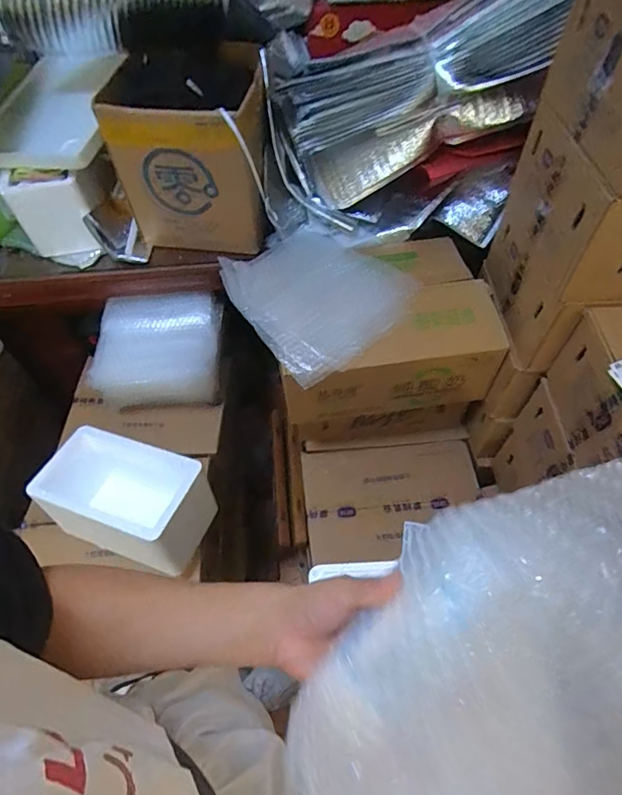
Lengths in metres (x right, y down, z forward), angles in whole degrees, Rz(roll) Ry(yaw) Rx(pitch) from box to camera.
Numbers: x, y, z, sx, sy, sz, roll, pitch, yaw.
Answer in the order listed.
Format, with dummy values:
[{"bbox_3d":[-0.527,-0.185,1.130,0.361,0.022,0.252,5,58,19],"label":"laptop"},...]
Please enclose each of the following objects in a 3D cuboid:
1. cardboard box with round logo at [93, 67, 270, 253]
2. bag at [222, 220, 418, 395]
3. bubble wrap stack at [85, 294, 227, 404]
[{"bbox_3d":[-0.230,-0.461,0.955,0.281,0.288,0.179,0,57,1],"label":"cardboard box with round logo"},{"bbox_3d":[0.008,-0.197,0.883,0.277,0.064,0.318,-37,64,-20],"label":"bag"},{"bbox_3d":[-0.347,-0.104,1.108,0.275,0.159,0.232,-3,57,-1],"label":"bubble wrap stack"}]

